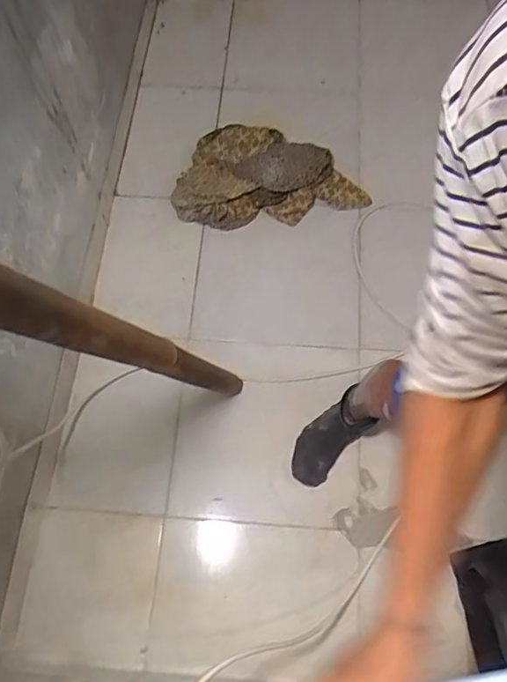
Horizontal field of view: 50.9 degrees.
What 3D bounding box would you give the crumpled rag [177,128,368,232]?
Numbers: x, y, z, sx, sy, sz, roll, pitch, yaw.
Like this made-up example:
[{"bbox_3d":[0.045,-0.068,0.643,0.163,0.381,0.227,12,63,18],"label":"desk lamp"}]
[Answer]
[{"bbox_3d":[0.053,-0.408,1.378,0.483,0.103,0.296,14,69,4],"label":"crumpled rag"}]

